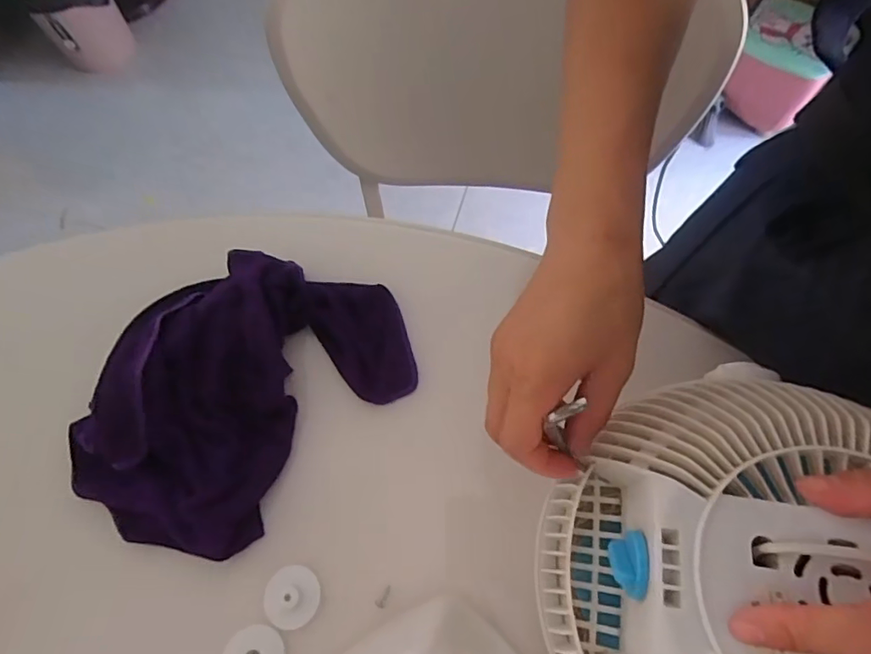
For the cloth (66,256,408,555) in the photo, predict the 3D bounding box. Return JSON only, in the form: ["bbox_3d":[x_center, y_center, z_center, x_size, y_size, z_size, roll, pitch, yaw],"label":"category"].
[{"bbox_3d":[-0.149,0.037,0.374,0.185,0.045,0.251,40,73,20],"label":"cloth"}]

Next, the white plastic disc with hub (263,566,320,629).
[{"bbox_3d":[-0.092,0.172,0.322,0.033,0.009,0.035,-1,64,3],"label":"white plastic disc with hub"}]

